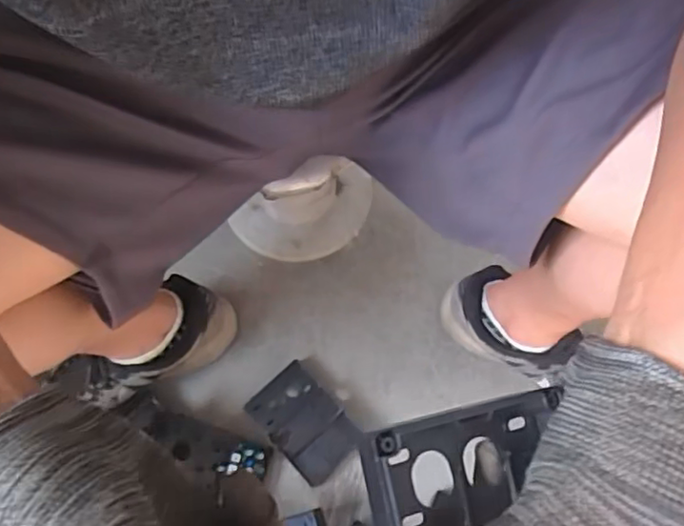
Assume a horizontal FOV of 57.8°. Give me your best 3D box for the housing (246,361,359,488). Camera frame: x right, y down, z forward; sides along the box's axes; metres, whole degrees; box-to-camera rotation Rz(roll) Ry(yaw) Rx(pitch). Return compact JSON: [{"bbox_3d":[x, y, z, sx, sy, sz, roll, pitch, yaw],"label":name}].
[{"bbox_3d":[-0.045,0.192,0.742,0.084,0.027,0.127,-40,71,-15],"label":"housing"}]

